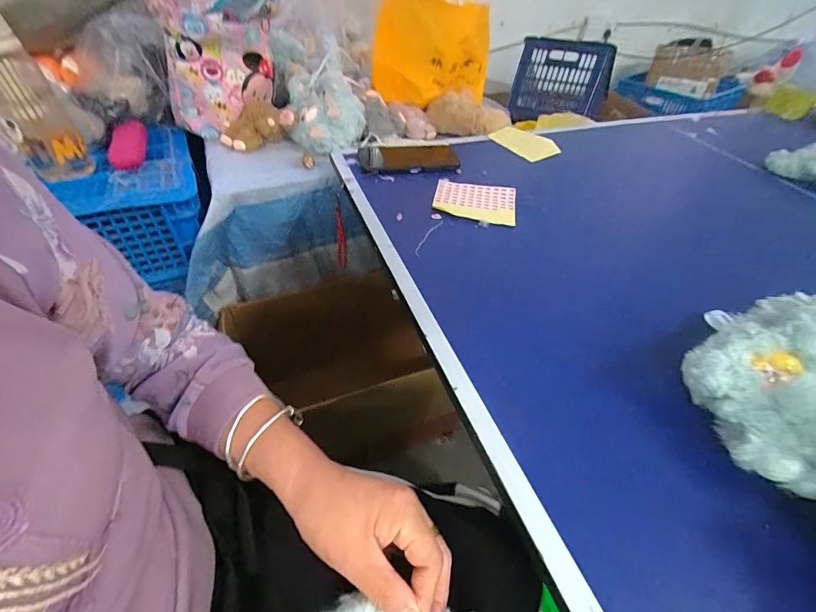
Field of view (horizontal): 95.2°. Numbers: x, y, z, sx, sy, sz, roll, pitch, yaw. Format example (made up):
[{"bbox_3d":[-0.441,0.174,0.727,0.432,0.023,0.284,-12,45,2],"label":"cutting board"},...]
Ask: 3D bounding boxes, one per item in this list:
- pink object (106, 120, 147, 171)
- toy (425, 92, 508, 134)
[{"bbox_3d":[-0.470,-0.272,0.626,0.043,0.024,0.117,-4,62,-10],"label":"pink object"},{"bbox_3d":[0.122,-0.389,0.764,0.168,0.067,0.067,23,50,15],"label":"toy"}]

